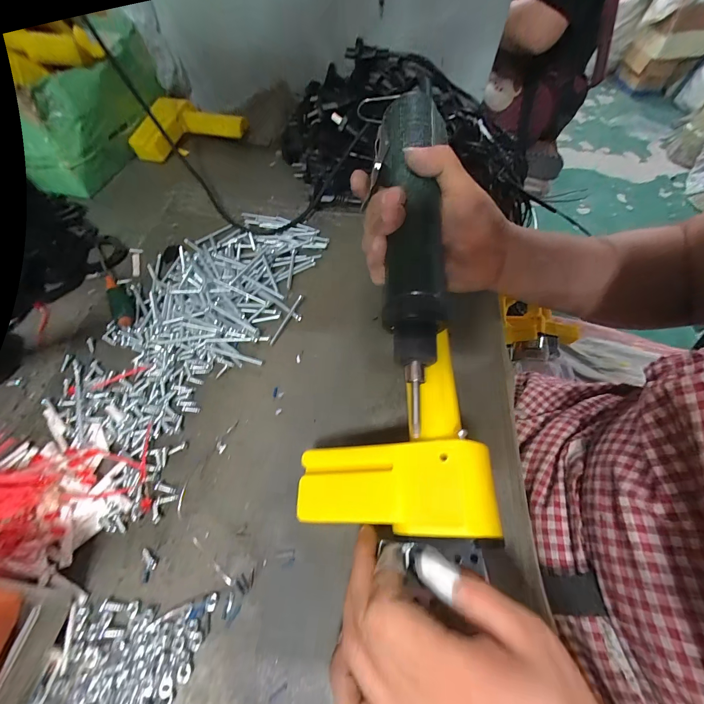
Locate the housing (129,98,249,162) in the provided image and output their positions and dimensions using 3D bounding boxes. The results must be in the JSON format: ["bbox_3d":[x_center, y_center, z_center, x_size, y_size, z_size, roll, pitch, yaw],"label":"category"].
[{"bbox_3d":[-0.232,-0.319,0.480,0.148,0.051,0.090,8,57,5],"label":"housing"}]

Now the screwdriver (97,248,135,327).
[{"bbox_3d":[-0.243,-0.074,0.336,0.019,0.013,0.135,-28,61,-17],"label":"screwdriver"}]

